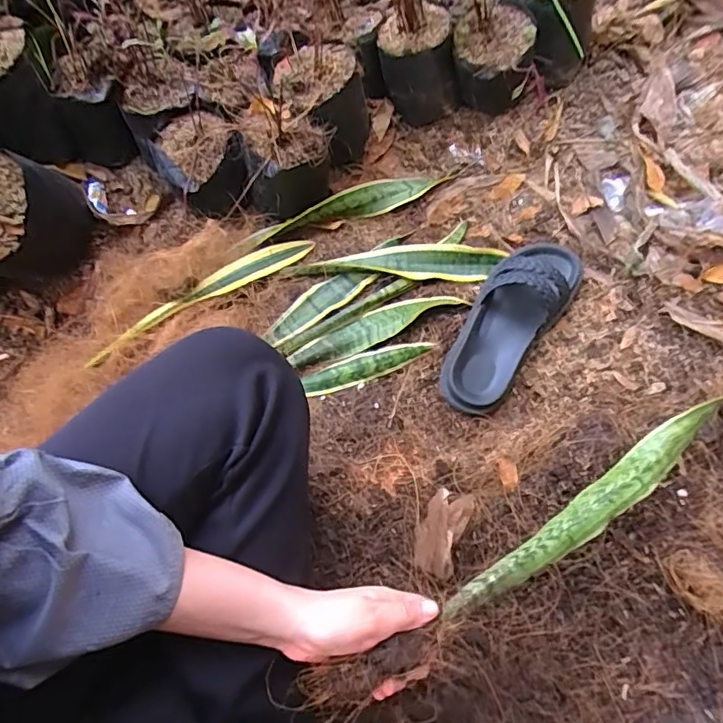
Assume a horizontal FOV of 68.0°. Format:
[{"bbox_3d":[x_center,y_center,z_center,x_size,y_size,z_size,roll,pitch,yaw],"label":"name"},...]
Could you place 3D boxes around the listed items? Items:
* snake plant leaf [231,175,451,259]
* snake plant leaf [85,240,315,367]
[{"bbox_3d":[-0.031,-0.211,0.745,0.308,0.033,0.032,-20,64,-8],"label":"snake plant leaf"},{"bbox_3d":[-0.208,-0.087,0.709,0.322,0.026,0.039,-34,67,-14],"label":"snake plant leaf"}]

